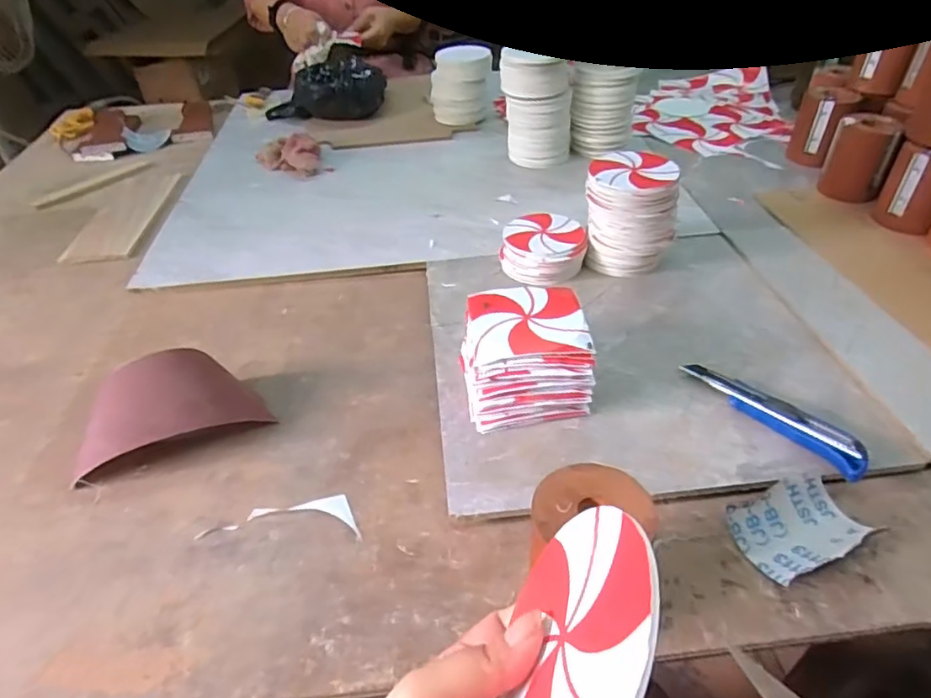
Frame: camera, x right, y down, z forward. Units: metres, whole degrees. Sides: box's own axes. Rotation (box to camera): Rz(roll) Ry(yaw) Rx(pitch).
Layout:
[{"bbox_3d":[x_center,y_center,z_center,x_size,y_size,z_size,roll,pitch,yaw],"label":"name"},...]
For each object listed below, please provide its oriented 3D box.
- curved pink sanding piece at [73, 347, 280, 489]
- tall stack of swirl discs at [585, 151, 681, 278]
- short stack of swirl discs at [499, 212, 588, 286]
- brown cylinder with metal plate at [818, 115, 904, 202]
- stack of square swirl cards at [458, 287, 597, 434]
[{"bbox_3d":[-0.292,0.053,0.558,0.175,0.068,0.088,-23,45,-20],"label":"curved pink sanding piece"},{"bbox_3d":[0.199,-0.160,0.707,0.105,0.123,0.093,8,43,14],"label":"tall stack of swirl discs"},{"bbox_3d":[0.099,-0.127,0.739,0.102,0.046,0.106,2,42,8],"label":"short stack of swirl discs"},{"bbox_3d":[0.551,-0.267,0.822,0.075,0.094,0.076,18,46,24],"label":"brown cylinder with metal plate"},{"bbox_3d":[0.054,0.007,0.555,0.113,0.083,0.112,-7,42,-3],"label":"stack of square swirl cards"}]

